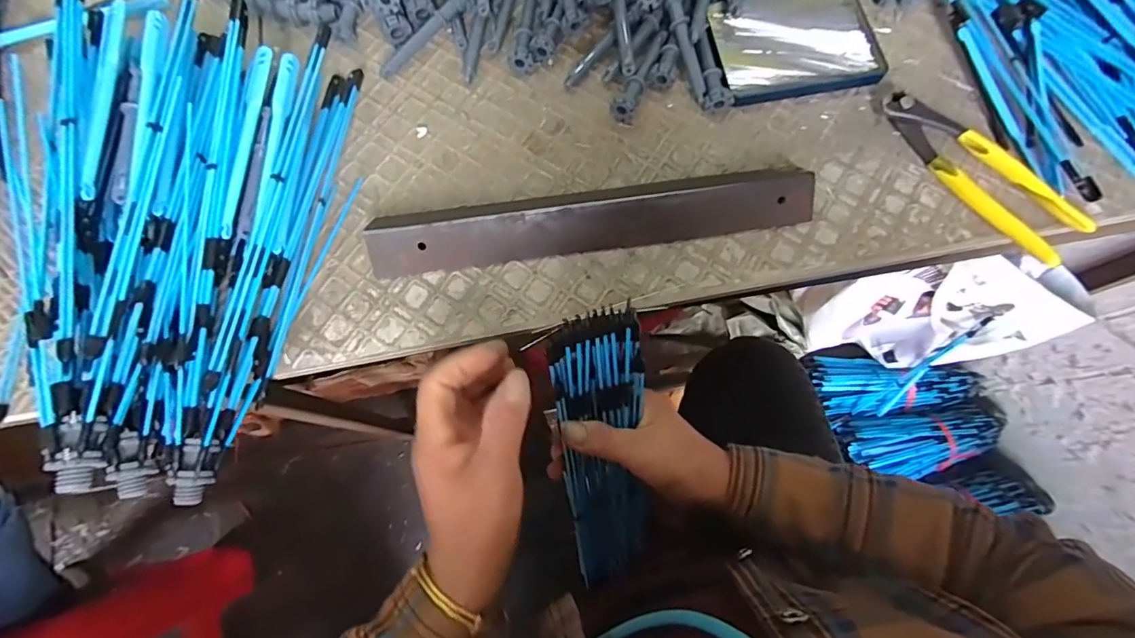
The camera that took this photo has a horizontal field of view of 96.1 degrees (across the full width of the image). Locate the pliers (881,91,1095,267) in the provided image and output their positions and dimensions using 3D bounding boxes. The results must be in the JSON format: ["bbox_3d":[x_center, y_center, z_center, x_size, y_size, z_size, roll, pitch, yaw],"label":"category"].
[{"bbox_3d":[0.305,-0.112,0.381,0.049,0.025,0.162,-37,78,-10],"label":"pliers"}]

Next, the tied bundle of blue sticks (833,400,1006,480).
[{"bbox_3d":[0.636,0.213,0.899,0.313,0.060,0.106,-8,75,-3],"label":"tied bundle of blue sticks"}]

